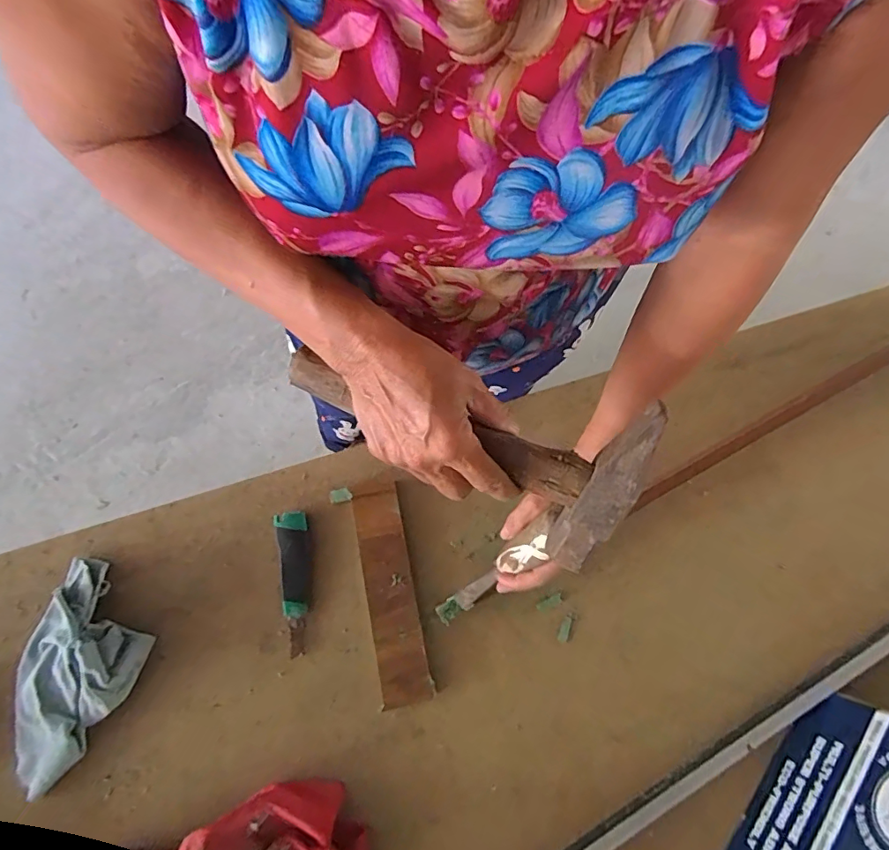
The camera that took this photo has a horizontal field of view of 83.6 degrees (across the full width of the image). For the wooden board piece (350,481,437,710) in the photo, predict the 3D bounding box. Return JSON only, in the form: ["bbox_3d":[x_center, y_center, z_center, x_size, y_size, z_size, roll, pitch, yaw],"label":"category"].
[{"bbox_3d":[-0.068,0.204,0.614,0.062,0.011,0.256,-11,73,-5],"label":"wooden board piece"}]

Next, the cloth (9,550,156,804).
[{"bbox_3d":[-0.426,0.282,0.558,0.135,0.055,0.234,17,72,3],"label":"cloth"}]

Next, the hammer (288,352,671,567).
[{"bbox_3d":[0.019,-0.014,0.341,0.262,0.049,0.147,40,113,7],"label":"hammer"}]

